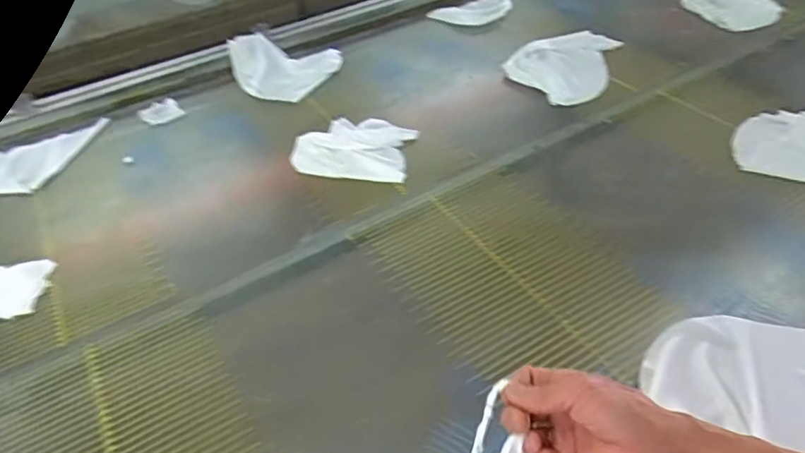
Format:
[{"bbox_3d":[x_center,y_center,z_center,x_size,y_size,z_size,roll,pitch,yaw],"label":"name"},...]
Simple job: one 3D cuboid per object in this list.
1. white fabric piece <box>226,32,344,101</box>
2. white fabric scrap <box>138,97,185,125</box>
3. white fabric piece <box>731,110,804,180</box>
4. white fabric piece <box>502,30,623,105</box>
[{"bbox_3d":[-0.256,-0.323,1.129,0.236,0.039,0.186,8,46,16],"label":"white fabric piece"},{"bbox_3d":[-0.461,-0.219,1.075,0.069,0.005,0.087,-32,49,-24],"label":"white fabric scrap"},{"bbox_3d":[0.607,-0.124,0.850,0.183,0.012,0.160,14,48,22],"label":"white fabric piece"},{"bbox_3d":[0.327,-0.309,1.057,0.242,0.019,0.185,-28,47,-20],"label":"white fabric piece"}]

